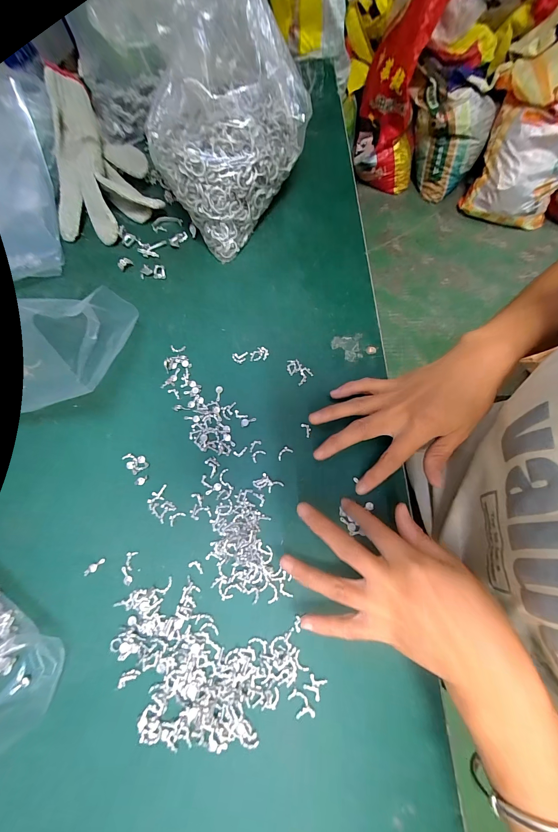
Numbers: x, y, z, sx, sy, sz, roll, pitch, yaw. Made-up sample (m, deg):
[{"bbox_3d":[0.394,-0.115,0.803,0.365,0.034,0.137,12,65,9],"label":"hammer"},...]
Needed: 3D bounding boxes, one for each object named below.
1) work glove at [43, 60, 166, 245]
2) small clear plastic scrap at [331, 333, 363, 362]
[{"bbox_3d":[-0.226,-0.297,0.340,0.126,0.062,0.184,-30,76,-8],"label":"work glove"},{"bbox_3d":[0.073,-0.072,0.305,0.033,0.004,0.029,-10,74,-3],"label":"small clear plastic scrap"}]

